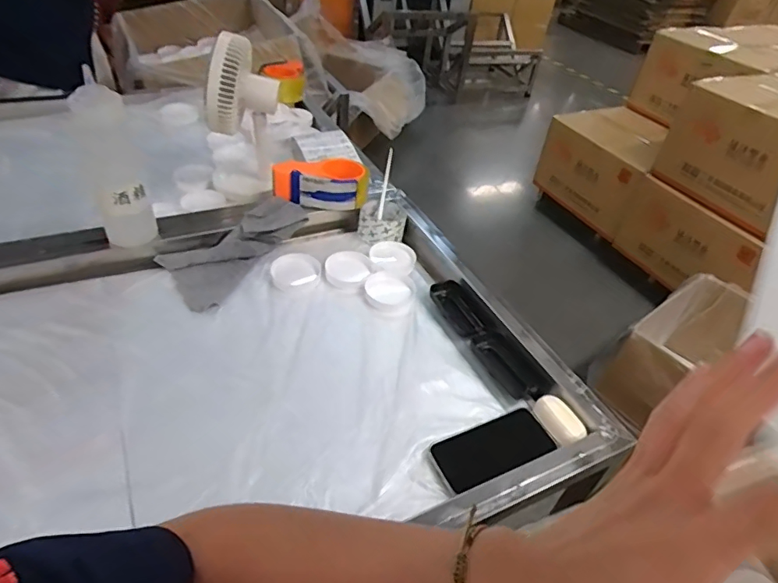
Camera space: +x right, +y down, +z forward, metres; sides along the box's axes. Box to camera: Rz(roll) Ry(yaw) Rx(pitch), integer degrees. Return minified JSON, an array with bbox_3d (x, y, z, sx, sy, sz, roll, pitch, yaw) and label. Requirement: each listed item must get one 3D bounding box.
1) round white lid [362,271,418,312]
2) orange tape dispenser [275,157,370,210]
[{"bbox_3d":[0.002,-0.004,0.808,0.077,0.008,0.079,4,41,-4],"label":"round white lid"},{"bbox_3d":[-0.120,-0.196,0.907,0.166,0.060,0.091,3,41,-5],"label":"orange tape dispenser"}]

